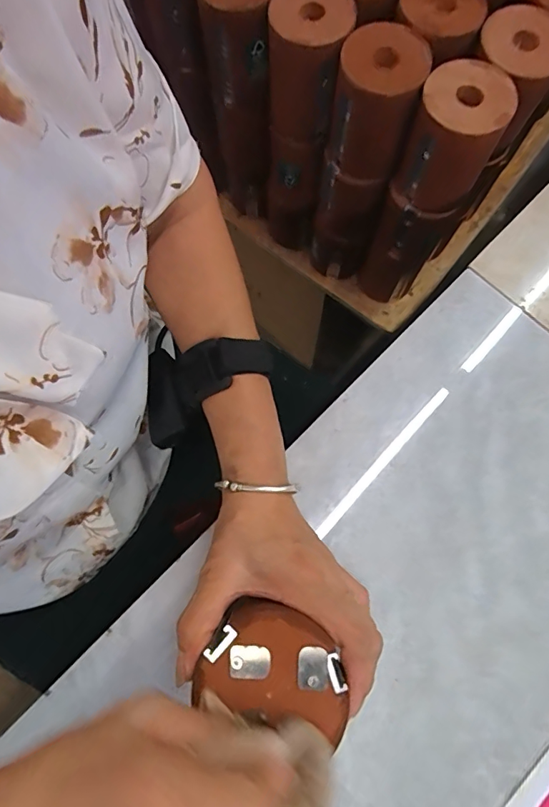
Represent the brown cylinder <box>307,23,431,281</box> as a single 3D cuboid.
[{"bbox_3d":[0.091,-0.257,0.527,0.078,0.290,0.083,11,77,3],"label":"brown cylinder"}]

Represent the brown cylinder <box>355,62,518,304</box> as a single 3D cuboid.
[{"bbox_3d":[0.166,-0.220,0.522,0.078,0.292,0.082,29,78,7],"label":"brown cylinder"}]

